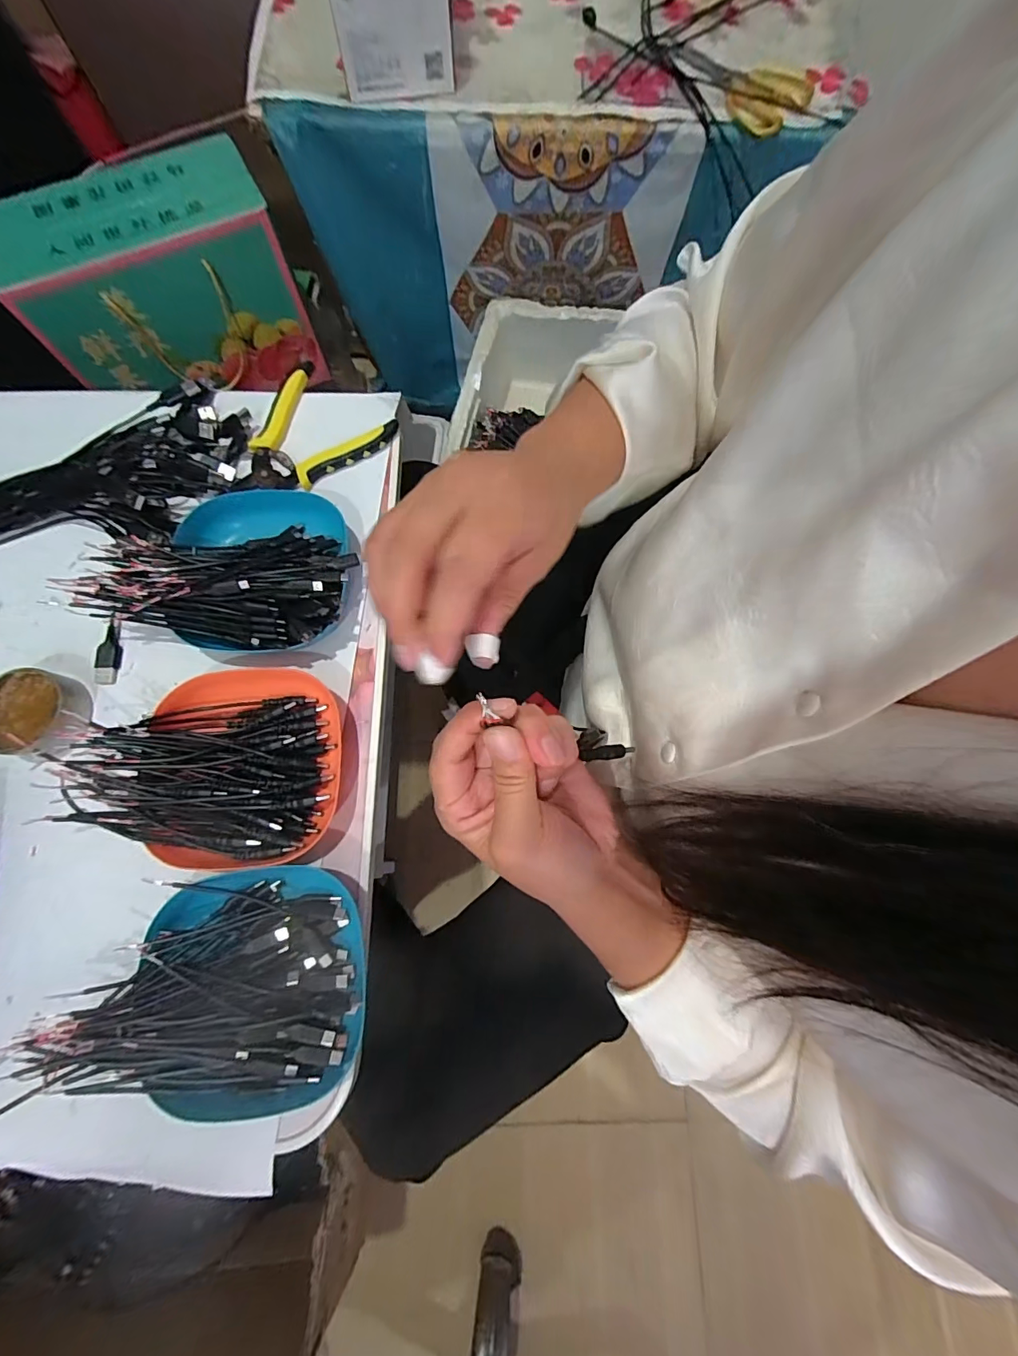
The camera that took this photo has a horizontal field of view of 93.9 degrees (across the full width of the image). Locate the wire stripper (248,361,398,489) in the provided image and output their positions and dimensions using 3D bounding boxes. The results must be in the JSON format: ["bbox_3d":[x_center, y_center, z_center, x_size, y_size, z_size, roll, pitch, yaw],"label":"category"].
[{"bbox_3d":[-0.183,-0.232,0.437,0.129,0.015,0.110,-32,78,-9],"label":"wire stripper"}]

